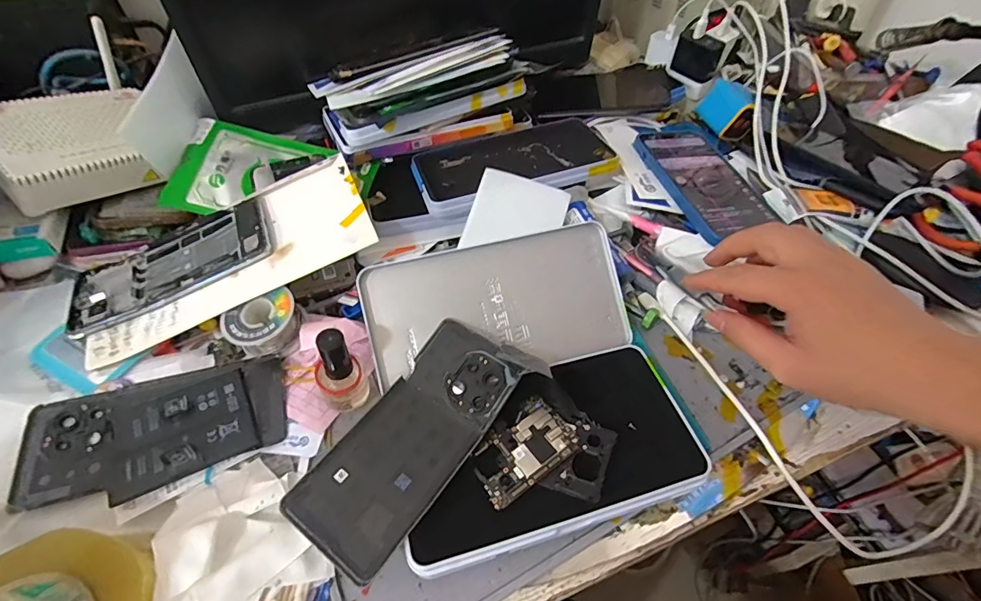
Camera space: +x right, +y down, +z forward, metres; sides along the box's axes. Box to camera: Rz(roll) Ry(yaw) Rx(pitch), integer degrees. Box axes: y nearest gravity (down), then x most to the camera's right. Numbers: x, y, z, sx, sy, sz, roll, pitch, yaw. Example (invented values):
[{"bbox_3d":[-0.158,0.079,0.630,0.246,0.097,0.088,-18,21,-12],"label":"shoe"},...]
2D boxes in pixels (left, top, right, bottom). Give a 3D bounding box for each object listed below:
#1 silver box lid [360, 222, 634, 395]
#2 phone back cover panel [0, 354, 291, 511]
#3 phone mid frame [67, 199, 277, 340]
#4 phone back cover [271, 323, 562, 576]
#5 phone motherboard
[{"bbox_3d":[0.007,0.004,0.338,0.192,0.007,0.100,-14,85,-11],"label":"silver box lid"},{"bbox_3d":[-0.226,0.086,0.304,0.158,0.007,0.081,-13,52,-10],"label":"phone back cover panel"},{"bbox_3d":[-0.262,-0.032,0.374,0.163,0.013,0.071,-25,54,-4],"label":"phone mid frame"},{"bbox_3d":[-0.046,0.081,0.288,0.072,0.012,0.164,30,60,23],"label":"phone back cover"},{"bbox_3d":[0.020,0.093,0.285,0.066,0.004,0.043,-31,57,-23],"label":"phone motherboard"}]

